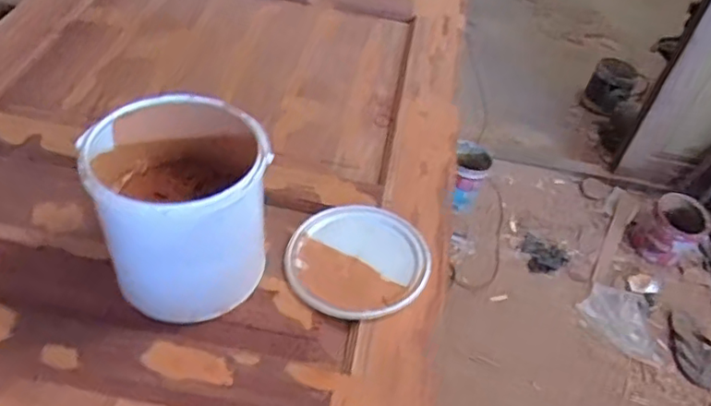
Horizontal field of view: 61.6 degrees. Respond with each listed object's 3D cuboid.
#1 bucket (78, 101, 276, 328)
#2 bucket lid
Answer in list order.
[{"bbox_3d":[-0.189,0.007,0.670,0.175,0.188,0.189,5,46,-5],"label":"bucket"},{"bbox_3d":[0.002,0.070,0.751,0.172,0.023,0.169,4,45,-4],"label":"bucket lid"}]

